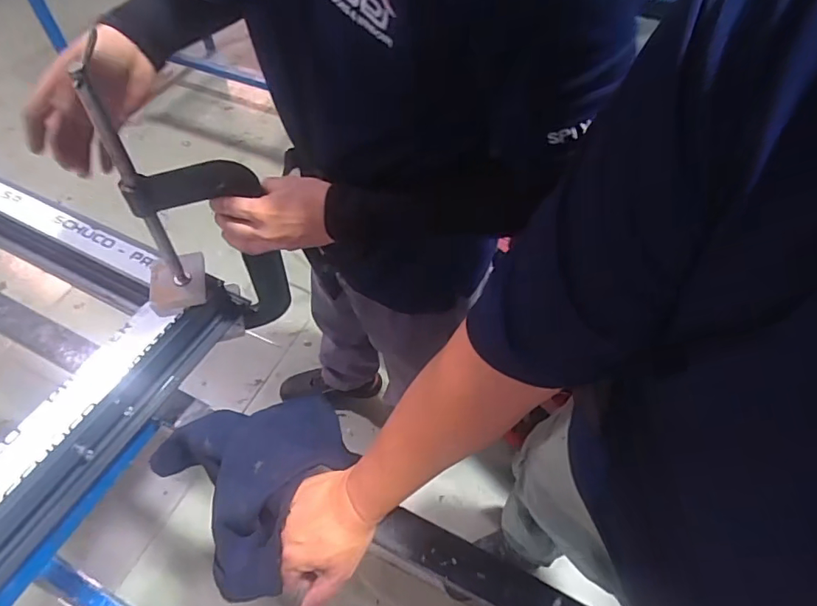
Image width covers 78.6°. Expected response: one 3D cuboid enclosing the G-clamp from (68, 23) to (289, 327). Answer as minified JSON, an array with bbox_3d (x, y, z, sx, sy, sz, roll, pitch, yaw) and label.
[{"bbox_3d":[-0.227,-0.087,0.603,0.151,0.367,0.038,-17,56,-12],"label":"G-clamp"}]

